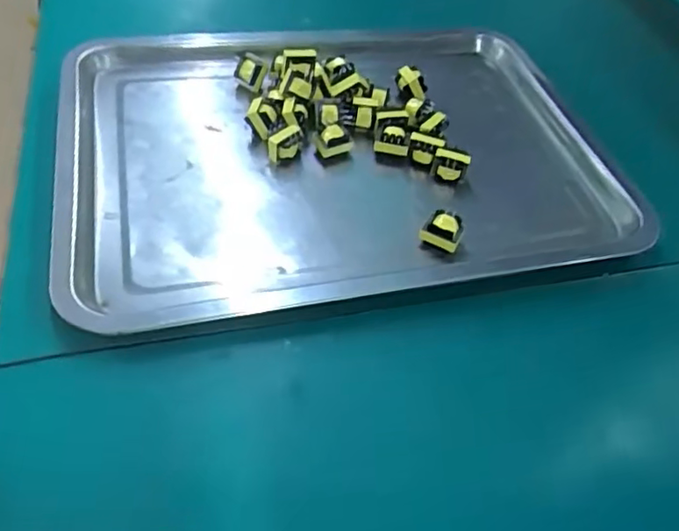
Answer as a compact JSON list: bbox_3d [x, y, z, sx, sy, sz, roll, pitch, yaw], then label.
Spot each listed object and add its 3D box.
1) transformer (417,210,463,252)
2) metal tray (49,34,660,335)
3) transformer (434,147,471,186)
[{"bbox_3d":[0.067,-0.021,0.389,0.024,0.021,0.018,34,55,21],"label":"transformer"},{"bbox_3d":[0.004,-0.083,0.433,0.380,0.035,0.264,-7,52,-11],"label":"metal tray"},{"bbox_3d":[0.078,-0.070,0.431,0.024,0.024,0.012,21,52,11],"label":"transformer"}]

